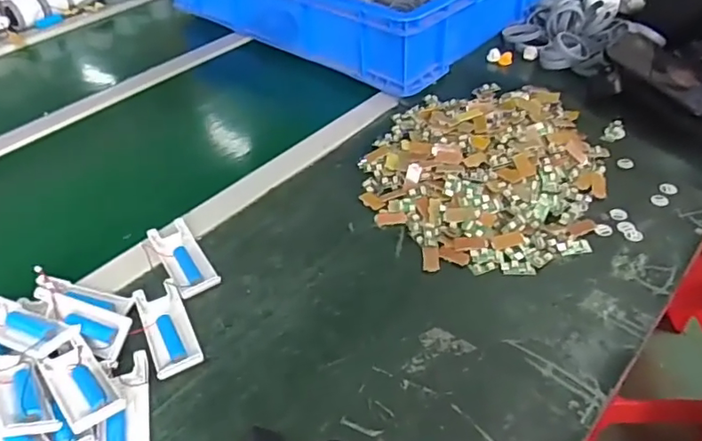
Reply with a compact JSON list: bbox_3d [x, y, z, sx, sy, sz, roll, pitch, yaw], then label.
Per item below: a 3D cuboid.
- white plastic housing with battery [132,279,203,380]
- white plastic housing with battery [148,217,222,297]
[{"bbox_3d":[-0.167,0.094,0.491,0.040,0.013,0.102,-21,45,-18],"label":"white plastic housing with battery"},{"bbox_3d":[-0.172,0.037,0.557,0.040,0.012,0.102,-26,47,-22],"label":"white plastic housing with battery"}]

